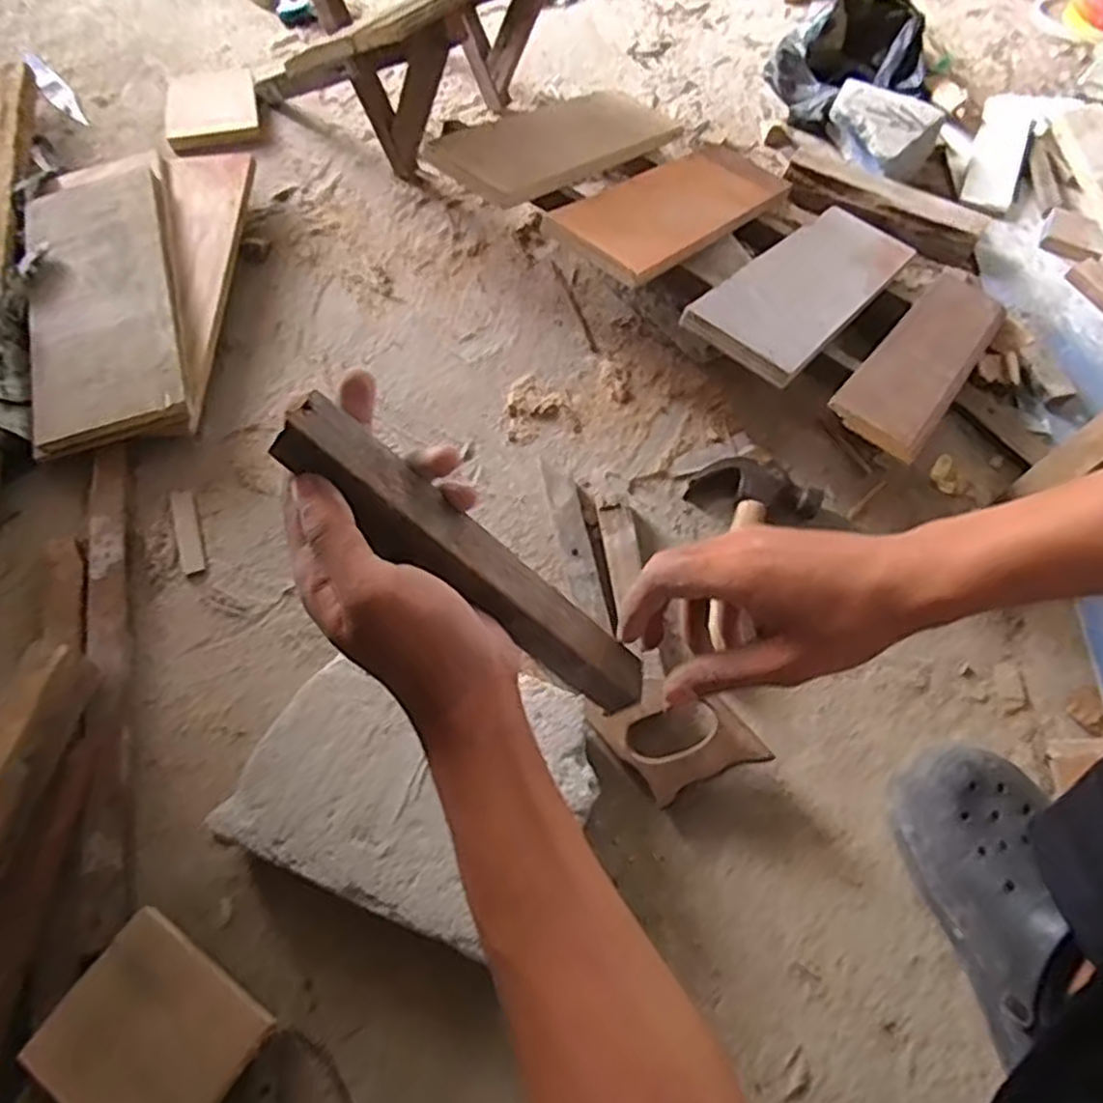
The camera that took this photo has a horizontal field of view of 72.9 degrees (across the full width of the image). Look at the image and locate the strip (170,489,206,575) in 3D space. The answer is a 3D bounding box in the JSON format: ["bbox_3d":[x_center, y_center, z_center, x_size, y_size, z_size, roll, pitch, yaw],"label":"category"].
[{"bbox_3d":[-0.350,-0.019,0.718,0.020,0.005,0.091,-18,66,-10],"label":"strip"}]

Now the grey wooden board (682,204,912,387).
[{"bbox_3d":[0.263,-0.270,0.754,0.110,0.019,0.343,37,52,15],"label":"grey wooden board"}]

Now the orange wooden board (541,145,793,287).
[{"bbox_3d":[0.140,-0.378,0.807,0.125,0.018,0.369,36,52,15],"label":"orange wooden board"}]

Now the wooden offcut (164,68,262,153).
[{"bbox_3d":[-0.442,-0.578,0.976,0.114,0.021,0.141,-12,65,-8],"label":"wooden offcut"}]

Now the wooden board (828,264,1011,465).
[{"bbox_3d":[0.384,-0.207,0.749,0.084,0.017,0.396,36,51,15],"label":"wooden board"}]

